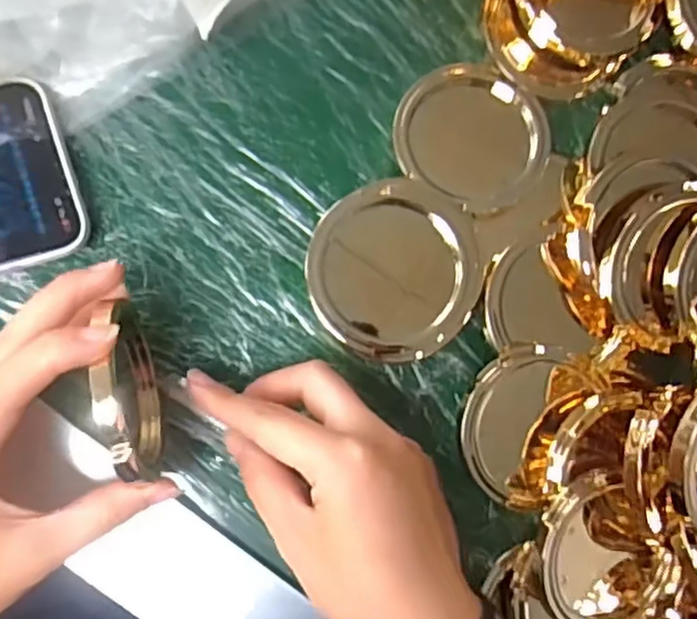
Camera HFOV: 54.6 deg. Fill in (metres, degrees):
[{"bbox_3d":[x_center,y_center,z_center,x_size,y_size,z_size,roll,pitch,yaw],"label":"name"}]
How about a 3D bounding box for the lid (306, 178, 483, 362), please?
[{"bbox_3d":[0.020,-0.017,0.293,0.074,0.013,0.075,0,92,-7],"label":"lid"}]

